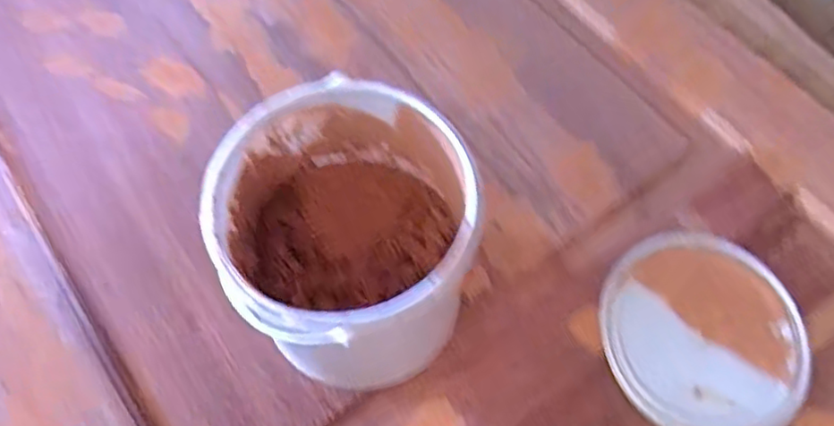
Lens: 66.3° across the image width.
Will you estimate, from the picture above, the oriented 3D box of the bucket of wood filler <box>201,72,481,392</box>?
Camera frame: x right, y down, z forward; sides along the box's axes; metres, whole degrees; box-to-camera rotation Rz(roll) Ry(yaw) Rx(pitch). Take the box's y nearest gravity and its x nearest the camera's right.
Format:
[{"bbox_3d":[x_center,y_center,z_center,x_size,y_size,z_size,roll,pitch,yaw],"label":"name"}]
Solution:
[{"bbox_3d":[-0.048,0.026,0.494,0.174,0.188,0.175,0,63,0],"label":"bucket of wood filler"}]

